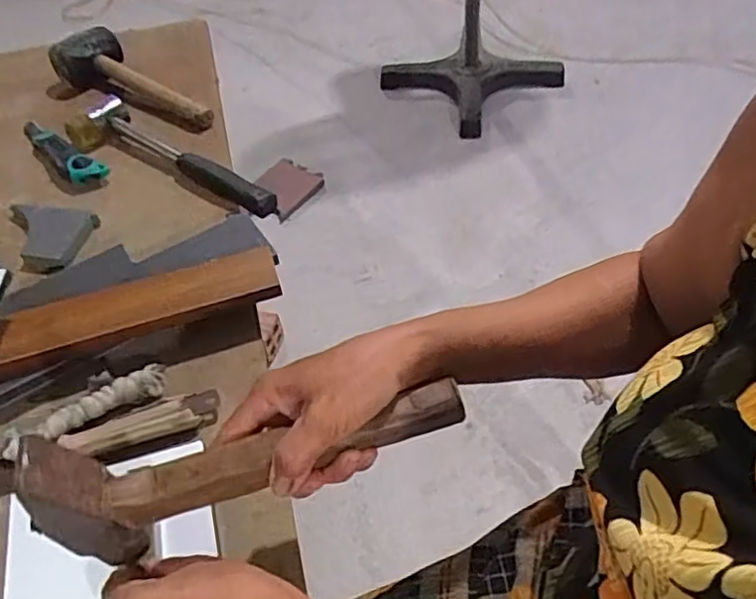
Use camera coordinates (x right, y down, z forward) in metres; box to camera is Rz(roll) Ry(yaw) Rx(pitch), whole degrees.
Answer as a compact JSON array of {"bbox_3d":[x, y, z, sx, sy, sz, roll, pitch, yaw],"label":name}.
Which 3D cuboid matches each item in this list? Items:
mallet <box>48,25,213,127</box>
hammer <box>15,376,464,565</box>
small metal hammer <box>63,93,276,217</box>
[{"bbox_3d":[-0.322,-0.274,0.808,0.228,0.063,0.093,34,62,28],"label":"mallet"},{"bbox_3d":[-0.065,0.089,0.368,0.234,0.110,0.029,-13,52,-11],"label":"hammer"},{"bbox_3d":[-0.242,-0.151,0.720,0.288,0.033,0.074,30,60,26],"label":"small metal hammer"}]

